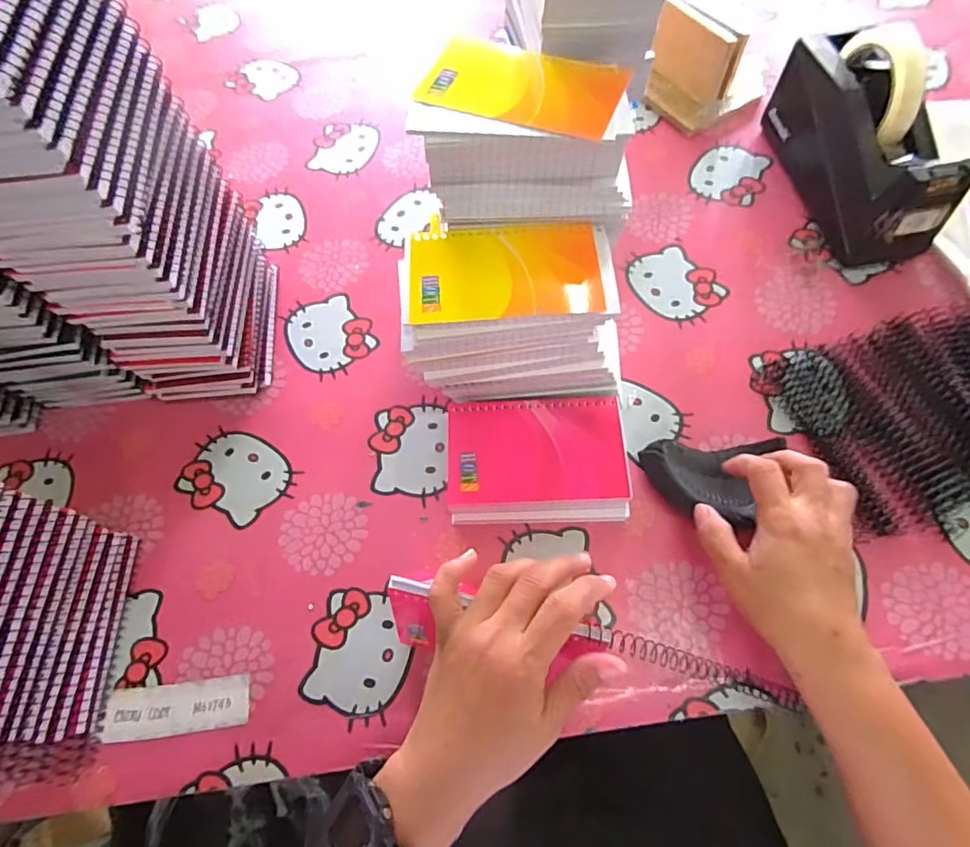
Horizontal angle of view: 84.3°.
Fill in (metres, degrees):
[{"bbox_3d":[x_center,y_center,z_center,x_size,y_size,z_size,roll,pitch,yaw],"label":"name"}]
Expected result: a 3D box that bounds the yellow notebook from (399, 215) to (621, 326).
[{"bbox_3d":[0.015,-0.106,0.370,0.144,0.006,0.078,-3,65,2],"label":"yellow notebook"}]

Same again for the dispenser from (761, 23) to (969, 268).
[{"bbox_3d":[0.333,-0.253,0.470,0.070,0.122,0.199,-13,65,-3],"label":"dispenser"}]

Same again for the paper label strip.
[{"bbox_3d":[-0.210,0.194,0.365,0.095,0.004,0.032,-8,64,0],"label":"paper label strip"}]

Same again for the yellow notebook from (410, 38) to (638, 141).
[{"bbox_3d":[0.024,-0.224,0.354,0.130,0.005,0.079,18,67,12],"label":"yellow notebook"}]

